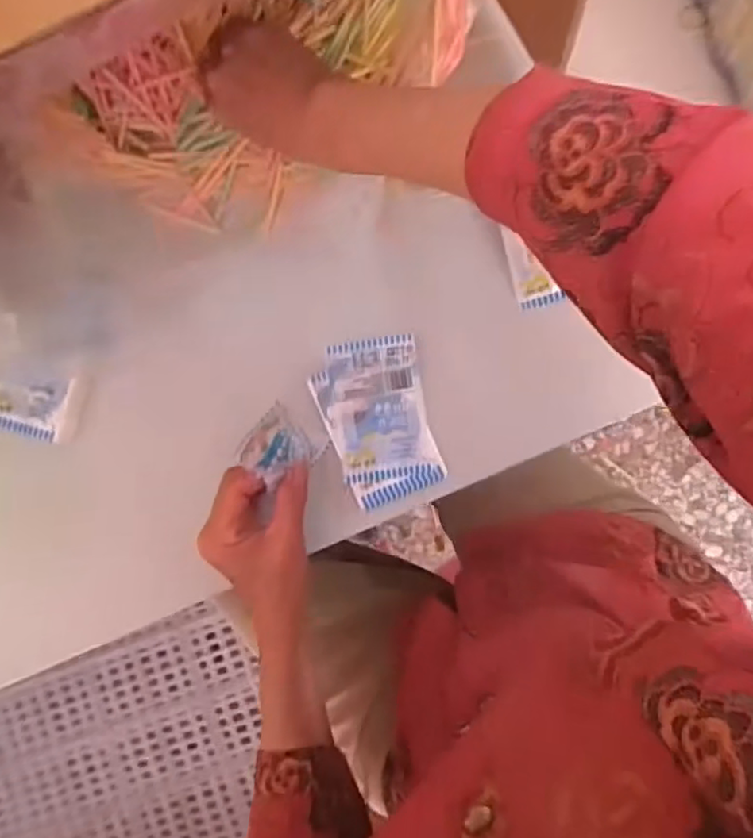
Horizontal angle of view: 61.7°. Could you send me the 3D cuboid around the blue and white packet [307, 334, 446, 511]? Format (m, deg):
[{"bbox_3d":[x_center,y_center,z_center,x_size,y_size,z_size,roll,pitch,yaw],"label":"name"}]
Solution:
[{"bbox_3d":[0.000,0.001,0.463,0.077,0.007,0.117,-14,86,3],"label":"blue and white packet"}]

